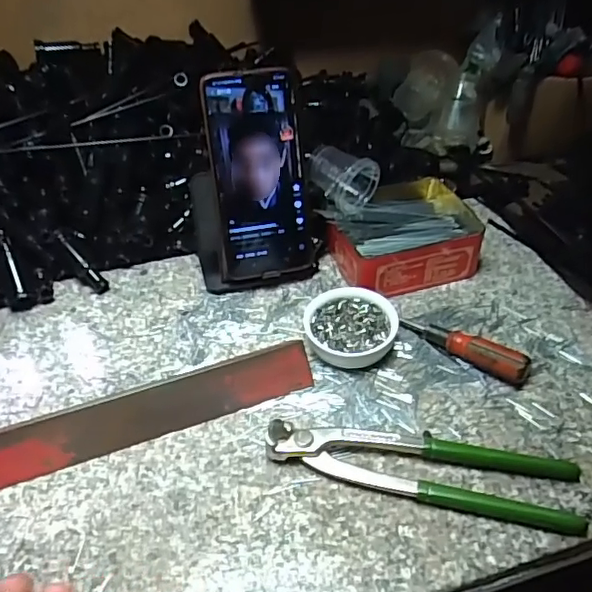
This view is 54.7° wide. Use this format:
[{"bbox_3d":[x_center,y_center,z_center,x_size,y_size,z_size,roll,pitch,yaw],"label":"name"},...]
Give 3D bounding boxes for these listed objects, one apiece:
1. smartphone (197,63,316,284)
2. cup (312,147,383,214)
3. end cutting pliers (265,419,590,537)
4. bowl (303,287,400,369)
[{"bbox_3d":[-0.030,-0.098,0.477,0.077,0.166,0.009,-8,18,-6],"label":"smartphone"},{"bbox_3d":[0.042,-0.109,0.524,0.046,0.040,0.057,-28,48,-25],"label":"cup"},{"bbox_3d":[0.082,0.106,0.376,0.198,0.018,0.052,9,44,12],"label":"end cutting pliers"},{"bbox_3d":[0.043,0.026,0.454,0.072,0.027,0.067,-1,42,1],"label":"bowl"}]

